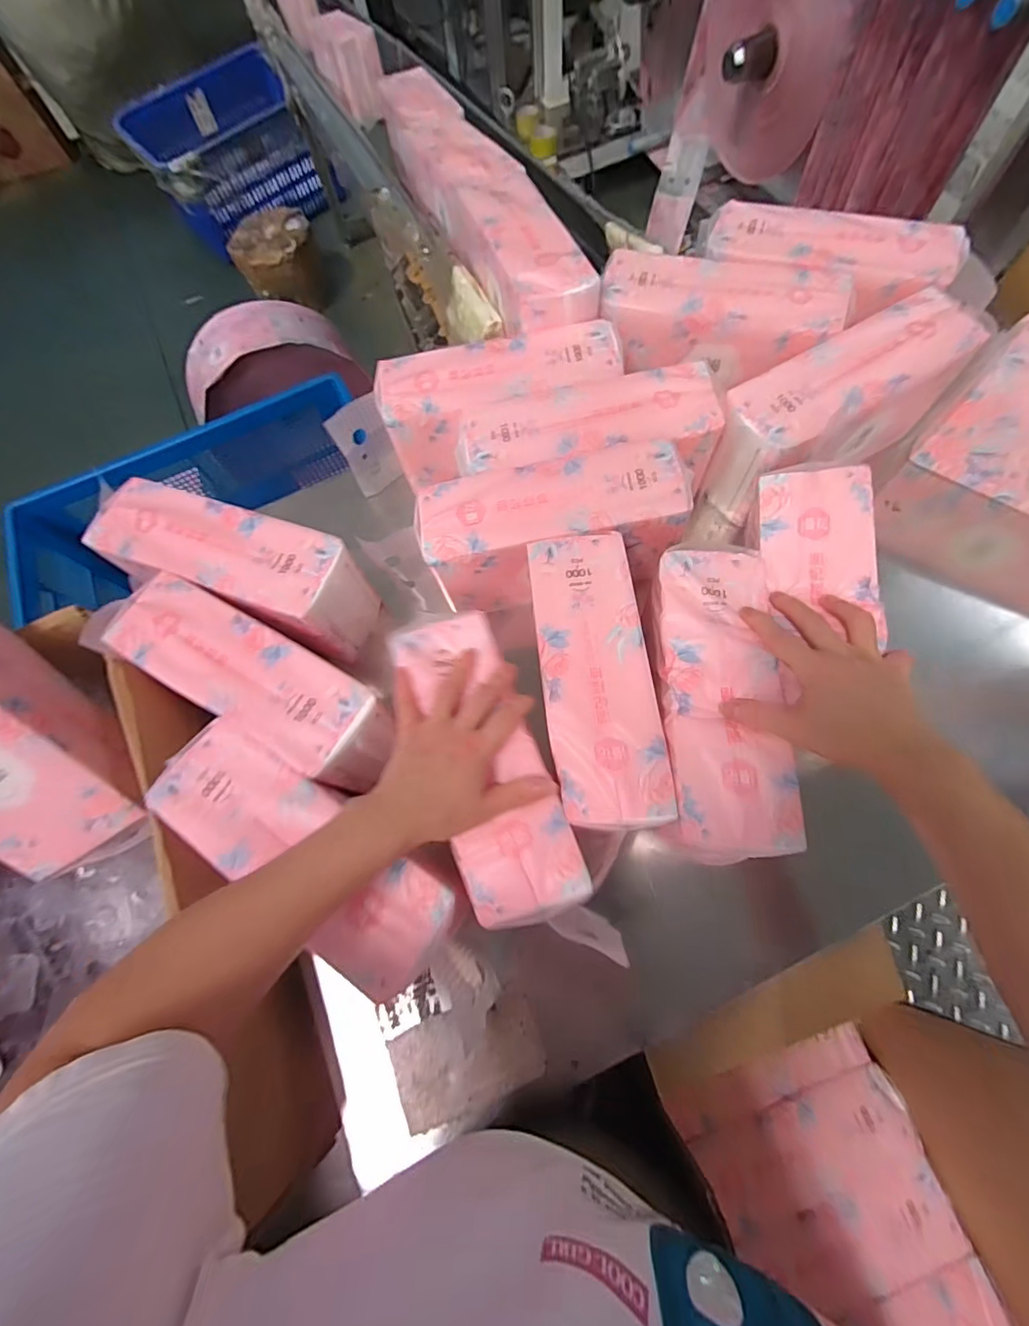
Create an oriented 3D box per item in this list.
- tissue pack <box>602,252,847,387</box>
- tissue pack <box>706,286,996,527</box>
[{"bbox_3d":[0.222,-0.382,0.567,0.247,0.072,0.092,9,71,9],"label":"tissue pack"},{"bbox_3d":[0.339,-0.266,0.548,0.259,0.125,0.091,-29,70,-6],"label":"tissue pack"}]

